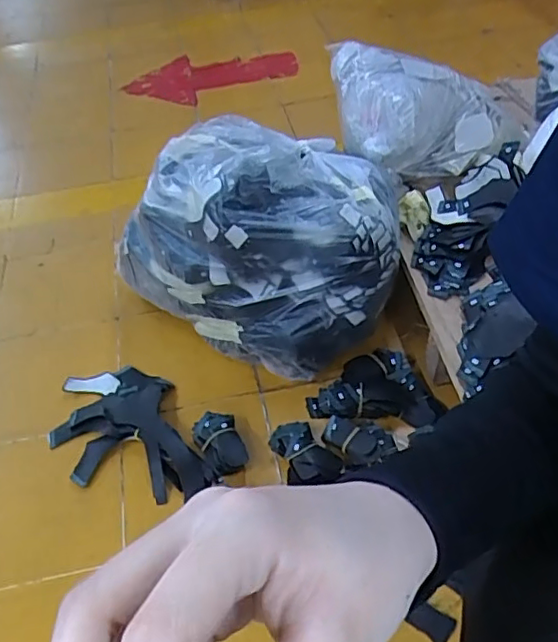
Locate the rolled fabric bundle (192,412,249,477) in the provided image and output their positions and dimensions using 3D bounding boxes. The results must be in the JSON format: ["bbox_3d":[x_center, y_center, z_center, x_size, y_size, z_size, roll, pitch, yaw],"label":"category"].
[{"bbox_3d":[-0.078,0.161,0.781,0.057,0.034,0.086,-17,49,-11],"label":"rolled fabric bundle"}]

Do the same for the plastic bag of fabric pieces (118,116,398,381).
[{"bbox_3d":[-0.014,-0.125,0.878,0.376,0.274,0.315,31,57,28],"label":"plastic bag of fabric pieces"}]

